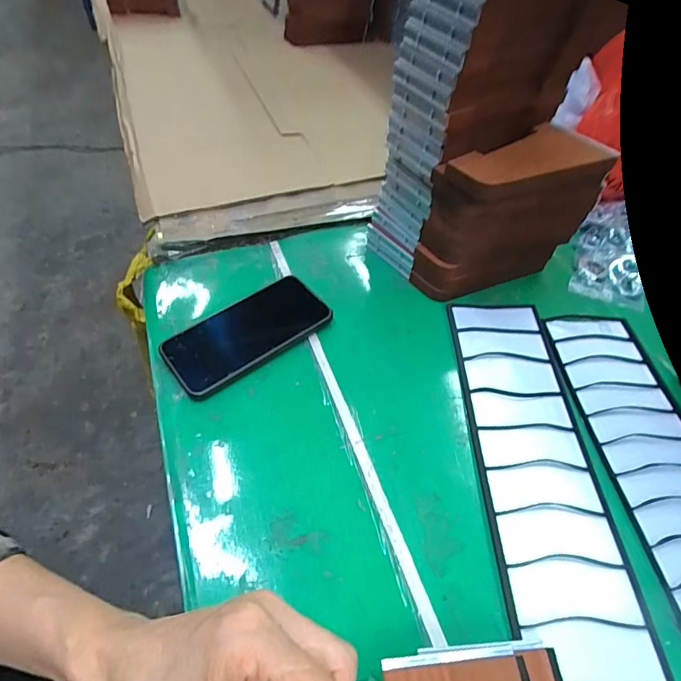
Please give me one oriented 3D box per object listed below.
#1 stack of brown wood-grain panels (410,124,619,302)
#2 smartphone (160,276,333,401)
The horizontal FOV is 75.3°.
[{"bbox_3d":[0.168,-0.124,0.458,0.164,0.149,0.064,-17,54,-15],"label":"stack of brown wood-grain panels"},{"bbox_3d":[-0.092,-0.008,0.441,0.160,0.014,0.078,-31,59,-24],"label":"smartphone"}]

